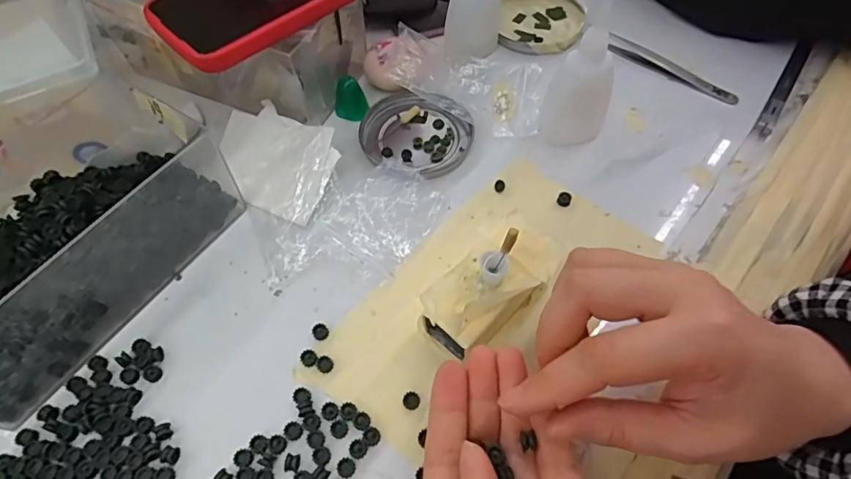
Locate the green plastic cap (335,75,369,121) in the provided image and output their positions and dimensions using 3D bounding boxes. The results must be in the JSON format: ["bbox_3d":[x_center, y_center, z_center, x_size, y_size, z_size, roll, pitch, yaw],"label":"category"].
[{"bbox_3d":[-0.055,-0.103,0.361,0.024,0.023,0.019,-9,59,-5],"label":"green plastic cap"}]

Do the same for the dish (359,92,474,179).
[{"bbox_3d":[-0.010,-0.076,0.351,0.078,0.018,0.066,39,67,22],"label":"dish"}]

